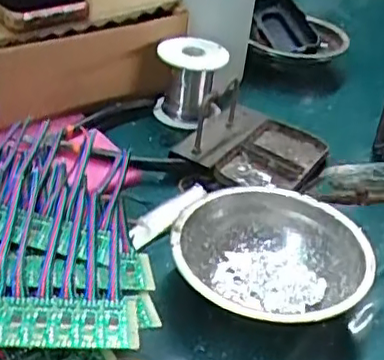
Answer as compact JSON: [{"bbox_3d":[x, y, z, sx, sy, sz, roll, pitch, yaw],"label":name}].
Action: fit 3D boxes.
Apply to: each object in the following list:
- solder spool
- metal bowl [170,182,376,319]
[{"bbox_3d":[-0.002,-0.096,0.593,0.063,0.061,0.059,0,35,-10],"label":"solder spool"},{"bbox_3d":[0.049,0.056,0.410,0.121,0.041,0.124,5,35,-3],"label":"metal bowl"}]

